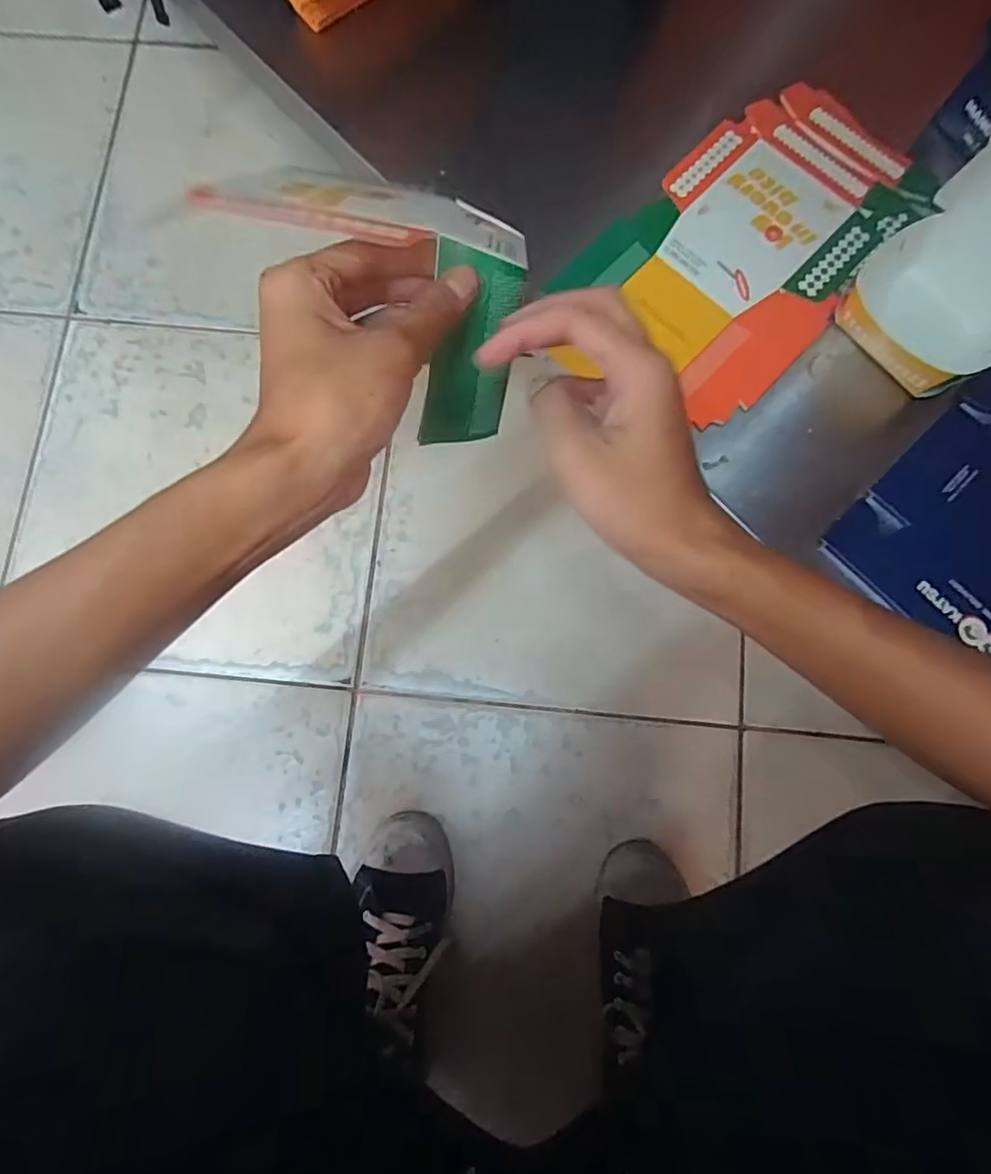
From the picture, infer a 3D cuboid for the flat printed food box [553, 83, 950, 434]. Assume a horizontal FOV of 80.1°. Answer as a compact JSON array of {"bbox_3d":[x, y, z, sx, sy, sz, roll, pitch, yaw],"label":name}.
[{"bbox_3d":[0.210,-0.286,0.503,0.189,0.018,0.346,44,83,8],"label":"flat printed food box"}]

